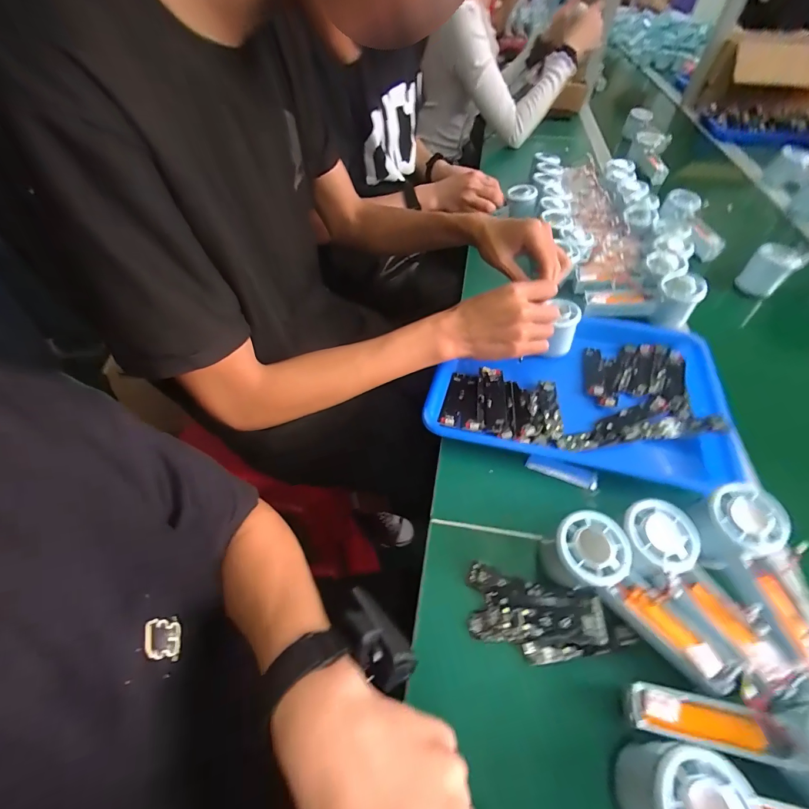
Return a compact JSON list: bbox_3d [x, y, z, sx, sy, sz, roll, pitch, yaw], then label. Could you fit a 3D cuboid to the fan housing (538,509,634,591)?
[{"bbox_3d":[0.154,0.133,0.330,0.059,0.062,0.063,-17,53,-12],"label":"fan housing"}]

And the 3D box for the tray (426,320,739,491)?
[{"bbox_3d":[0.217,-0.034,0.481,0.336,0.033,0.256,12,52,11],"label":"tray"}]

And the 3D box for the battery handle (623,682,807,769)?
[{"bbox_3d":[0.210,0.220,0.259,0.097,0.020,0.027,9,52,9],"label":"battery handle"}]

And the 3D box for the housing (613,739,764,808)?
[{"bbox_3d":[0.176,0.254,0.241,0.058,0.078,0.056,-1,51,1],"label":"housing"}]

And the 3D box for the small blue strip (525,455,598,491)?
[{"bbox_3d":[0.173,0.075,0.412,0.074,0.010,0.017,15,53,13],"label":"small blue strip"}]

